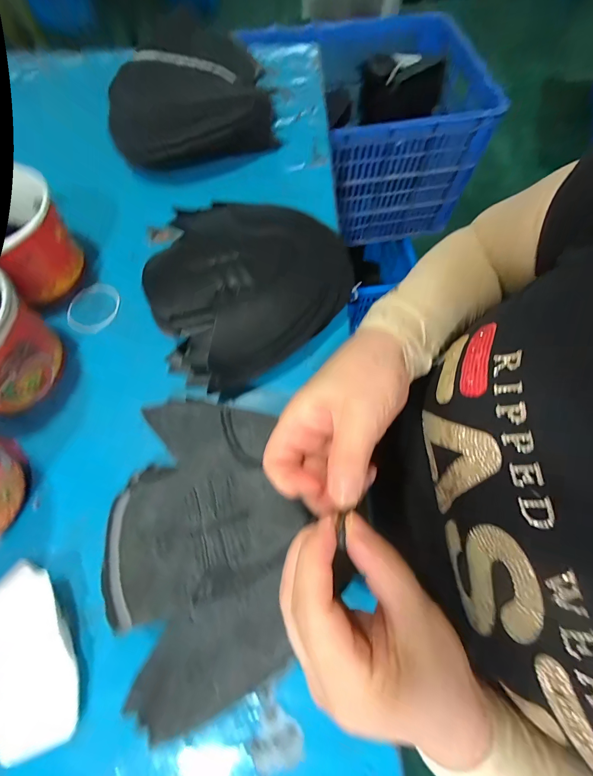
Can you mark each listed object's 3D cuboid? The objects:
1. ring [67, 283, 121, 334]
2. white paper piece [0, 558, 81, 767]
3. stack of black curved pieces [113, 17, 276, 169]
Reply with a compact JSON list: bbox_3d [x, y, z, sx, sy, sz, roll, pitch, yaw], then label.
[{"bbox_3d":[-0.221,-0.088,0.351,0.047,0.009,0.062,19,69,9],"label":"ring"},{"bbox_3d":[-0.191,0.186,0.225,0.058,0.017,0.114,-27,69,-10],"label":"white paper piece"},{"bbox_3d":[-0.134,-0.376,0.420,0.206,0.079,0.165,-8,67,-2],"label":"stack of black curved pieces"}]

